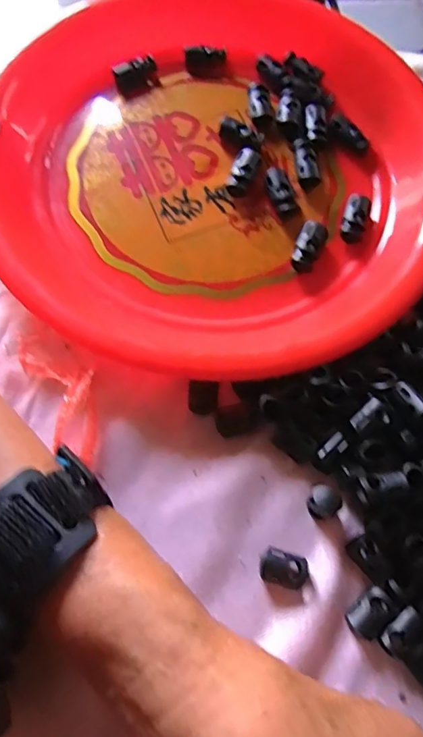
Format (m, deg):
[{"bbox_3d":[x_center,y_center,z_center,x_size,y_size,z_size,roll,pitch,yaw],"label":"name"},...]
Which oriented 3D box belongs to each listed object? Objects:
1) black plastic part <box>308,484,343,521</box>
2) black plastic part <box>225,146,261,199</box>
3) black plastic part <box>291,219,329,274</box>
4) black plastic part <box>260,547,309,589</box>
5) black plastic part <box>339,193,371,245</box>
[{"bbox_3d":[0.050,0.060,0.232,0.014,0.015,0.013,1,69,-3],"label":"black plastic part"},{"bbox_3d":[0.018,-0.111,0.294,0.012,0.006,0.031,23,83,7],"label":"black plastic part"},{"bbox_3d":[0.053,-0.067,0.281,0.014,0.010,0.029,26,70,7],"label":"black plastic part"},{"bbox_3d":[0.032,0.088,0.226,0.020,0.006,0.014,17,69,3],"label":"black plastic part"},{"bbox_3d":[0.080,-0.084,0.289,0.014,0.008,0.030,18,69,4],"label":"black plastic part"}]

